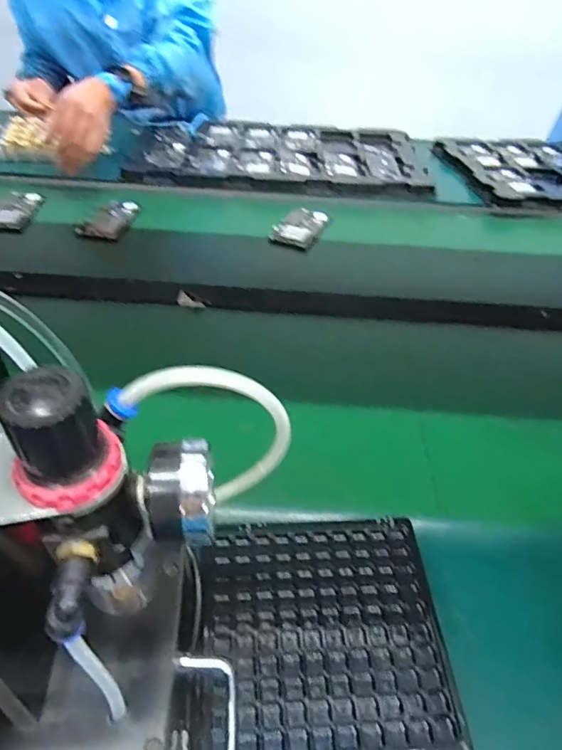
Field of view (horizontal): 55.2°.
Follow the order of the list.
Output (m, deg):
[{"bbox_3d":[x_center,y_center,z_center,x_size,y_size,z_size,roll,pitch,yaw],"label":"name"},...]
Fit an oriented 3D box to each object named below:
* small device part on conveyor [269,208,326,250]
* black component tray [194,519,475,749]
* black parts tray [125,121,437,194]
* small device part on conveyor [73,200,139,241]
[{"bbox_3d":[0.030,-0.237,0.863,0.072,0.018,0.099,13,44,9],"label":"small device part on conveyor"},{"bbox_3d":[0.027,0.175,0.358,0.160,0.024,0.158,0,42,-7],"label":"black component tray"},{"bbox_3d":[0.003,-0.431,1.059,0.537,0.035,0.322,3,42,-3],"label":"black parts tray"},{"bbox_3d":[-0.266,-0.246,0.858,0.064,0.021,0.123,15,44,11],"label":"small device part on conveyor"}]

